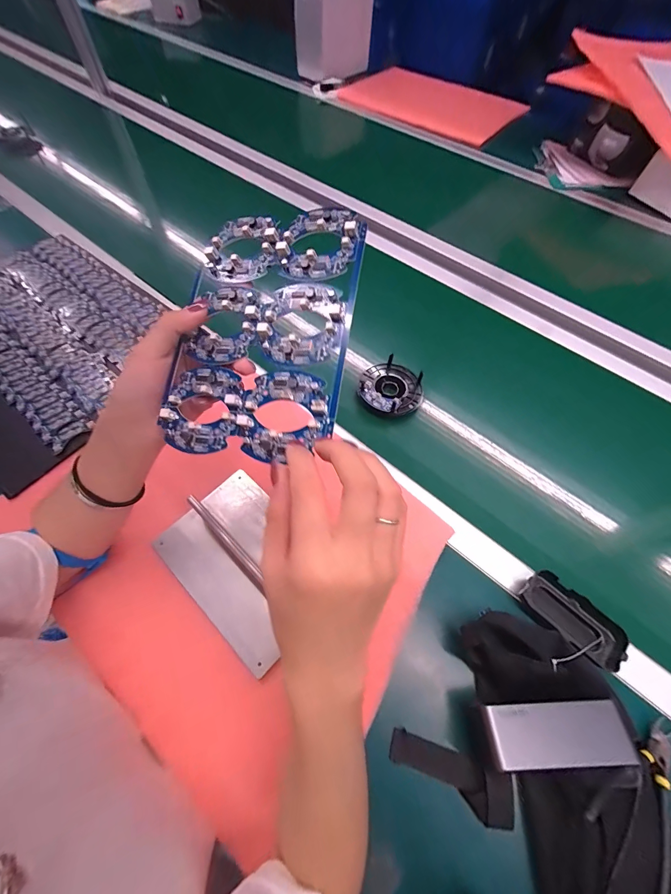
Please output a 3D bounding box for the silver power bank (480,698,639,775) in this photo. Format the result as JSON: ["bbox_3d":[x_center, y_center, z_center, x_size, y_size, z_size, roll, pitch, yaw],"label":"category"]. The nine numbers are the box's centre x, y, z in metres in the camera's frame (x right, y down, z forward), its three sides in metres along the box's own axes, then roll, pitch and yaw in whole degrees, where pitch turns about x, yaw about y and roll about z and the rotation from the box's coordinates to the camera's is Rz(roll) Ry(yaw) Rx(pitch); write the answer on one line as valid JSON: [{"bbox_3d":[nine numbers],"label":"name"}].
[{"bbox_3d":[0.195,0.256,0.304,0.119,0.010,0.047,-2,62,-3],"label":"silver power bank"}]

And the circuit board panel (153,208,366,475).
[{"bbox_3d":[-0.053,-0.090,0.256,0.131,0.010,0.196,6,79,15],"label":"circuit board panel"}]

